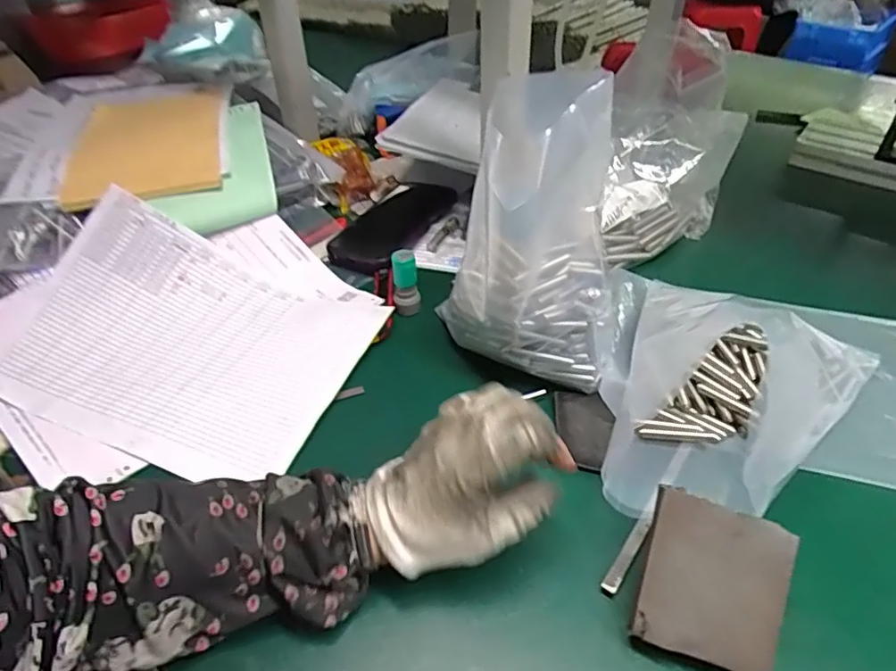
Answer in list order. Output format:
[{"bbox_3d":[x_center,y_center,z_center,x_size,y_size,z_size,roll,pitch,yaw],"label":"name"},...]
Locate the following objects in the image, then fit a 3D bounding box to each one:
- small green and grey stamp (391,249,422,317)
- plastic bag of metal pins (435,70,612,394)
[{"bbox_3d":[-0.038,-0.046,0.534,0.023,0.062,0.020,-6,41,-5],"label":"small green and grey stamp"},{"bbox_3d":[0.059,-0.065,0.442,0.133,0.203,0.127,0,41,3],"label":"plastic bag of metal pins"}]

